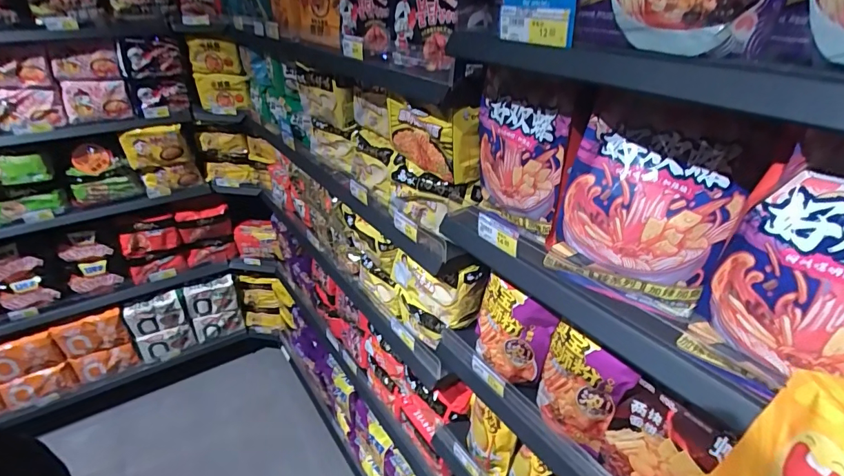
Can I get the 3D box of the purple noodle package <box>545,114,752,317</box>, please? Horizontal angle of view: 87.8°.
[{"bbox_3d":[0.237,-0.019,0.497,0.182,0.174,0.046,21,35,31],"label":"purple noodle package"}]

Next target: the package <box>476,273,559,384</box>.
[{"bbox_3d":[0.138,0.150,0.709,0.035,0.174,0.145,-20,35,-32],"label":"package"}]

